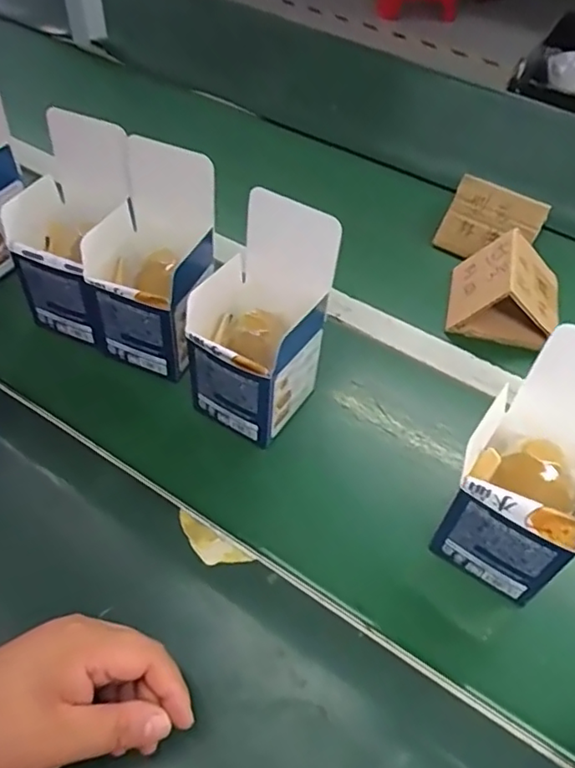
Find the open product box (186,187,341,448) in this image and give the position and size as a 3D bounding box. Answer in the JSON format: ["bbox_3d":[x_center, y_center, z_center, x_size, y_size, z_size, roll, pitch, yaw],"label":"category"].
[{"bbox_3d":[-0.024,-0.047,0.493,0.094,0.159,0.101,30,54,21],"label":"open product box"}]

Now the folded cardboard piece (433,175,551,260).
[{"bbox_3d":[0.234,-0.180,0.690,0.104,0.085,0.016,22,27,4],"label":"folded cardboard piece"}]

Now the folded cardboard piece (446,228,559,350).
[{"bbox_3d":[0.230,-0.102,0.625,0.105,0.071,0.106,14,50,9],"label":"folded cardboard piece"}]

